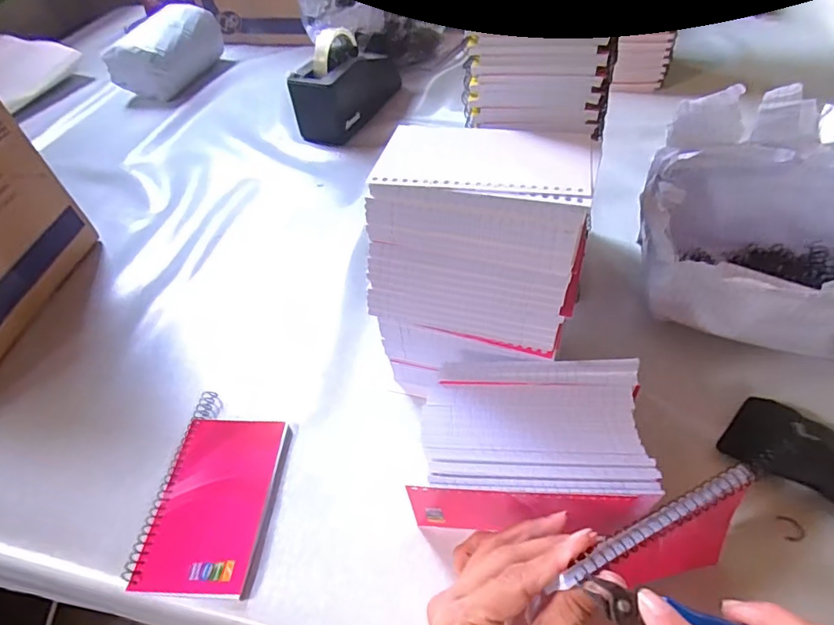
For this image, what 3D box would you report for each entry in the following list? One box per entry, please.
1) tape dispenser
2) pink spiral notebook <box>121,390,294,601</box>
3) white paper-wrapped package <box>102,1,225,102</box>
[{"bbox_3d":[-0.107,-0.352,0.745,0.077,0.108,0.187,15,52,21],"label":"tape dispenser"},{"bbox_3d":[-0.153,0.134,0.390,0.092,0.014,0.153,-1,48,8],"label":"pink spiral notebook"},{"bbox_3d":[-0.453,-0.478,0.920,0.092,0.097,0.200,15,52,21],"label":"white paper-wrapped package"}]

